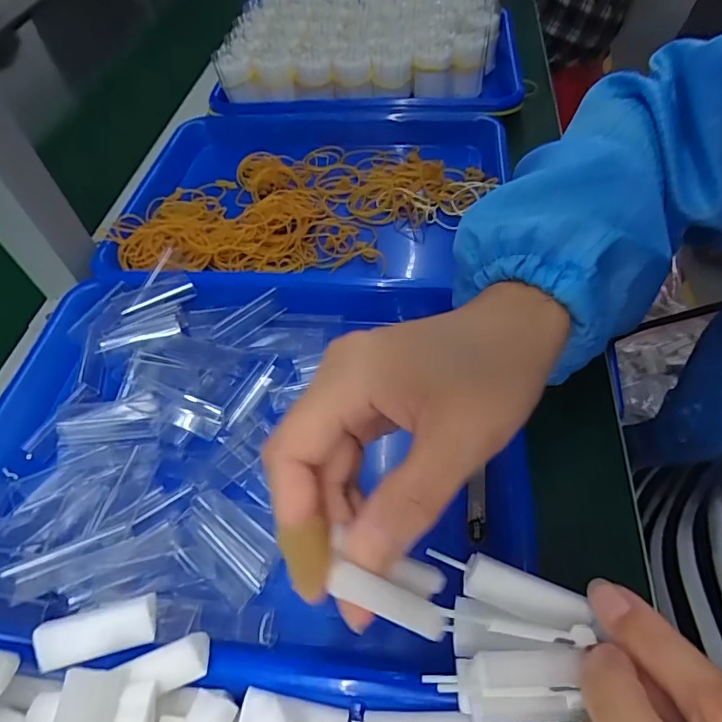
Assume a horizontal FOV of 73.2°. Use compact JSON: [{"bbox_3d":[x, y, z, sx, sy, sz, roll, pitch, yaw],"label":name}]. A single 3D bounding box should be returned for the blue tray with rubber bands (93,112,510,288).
[{"bbox_3d":[-0.046,-0.147,0.447,0.340,0.044,0.253,2,54,6],"label":"blue tray with rubber bands"}]

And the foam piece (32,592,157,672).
[{"bbox_3d":[-0.115,0.118,0.213,0.047,0.010,0.020,-8,52,-19],"label":"foam piece"}]

